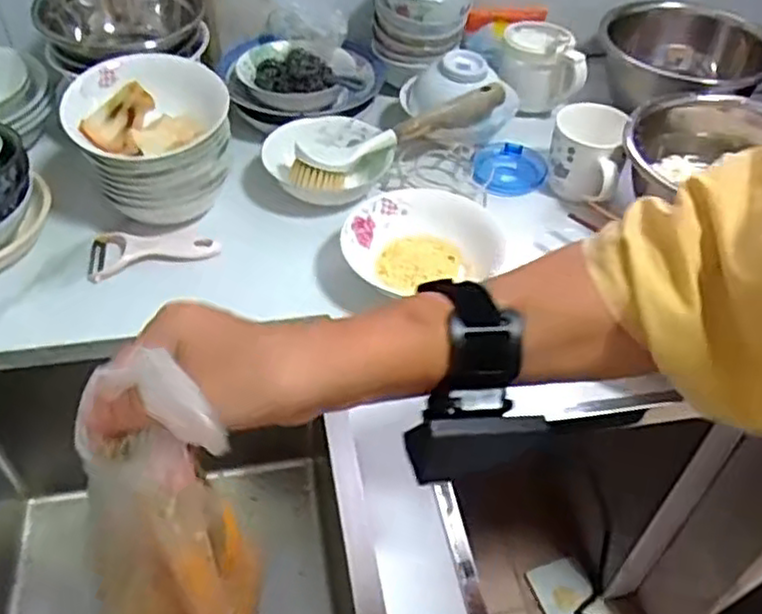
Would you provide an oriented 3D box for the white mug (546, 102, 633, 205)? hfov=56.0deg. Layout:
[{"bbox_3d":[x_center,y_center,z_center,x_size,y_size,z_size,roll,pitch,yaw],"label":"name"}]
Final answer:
[{"bbox_3d":[0.221,-0.161,0.789,0.076,0.081,0.095,16,47,13],"label":"white mug"}]

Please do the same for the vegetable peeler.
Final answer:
[{"bbox_3d":[-0.227,-0.061,0.713,0.125,0.020,0.065,-9,47,-11],"label":"vegetable peeler"}]

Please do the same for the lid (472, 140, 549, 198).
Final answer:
[{"bbox_3d":[0.150,-0.164,0.835,0.097,0.016,0.086,-16,49,-17],"label":"lid"}]

